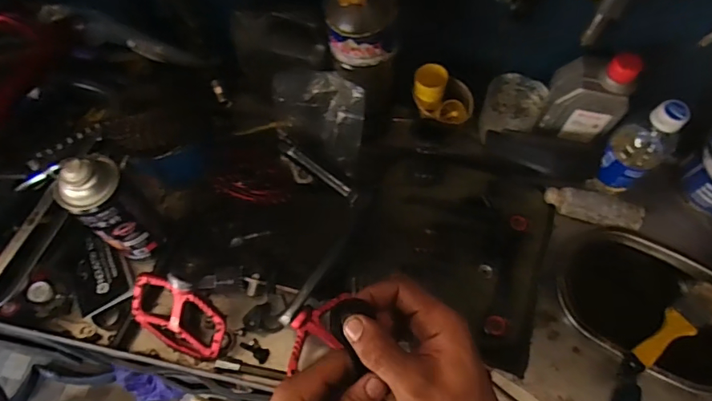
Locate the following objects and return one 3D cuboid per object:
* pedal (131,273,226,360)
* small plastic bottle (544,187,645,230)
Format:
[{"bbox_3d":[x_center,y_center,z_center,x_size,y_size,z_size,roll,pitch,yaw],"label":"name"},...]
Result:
[{"bbox_3d":[-0.197,0.124,0.525,0.113,0.104,0.026,22,34,9],"label":"pedal"},{"bbox_3d":[0.302,0.011,0.603,0.115,0.034,0.031,15,65,8],"label":"small plastic bottle"}]

